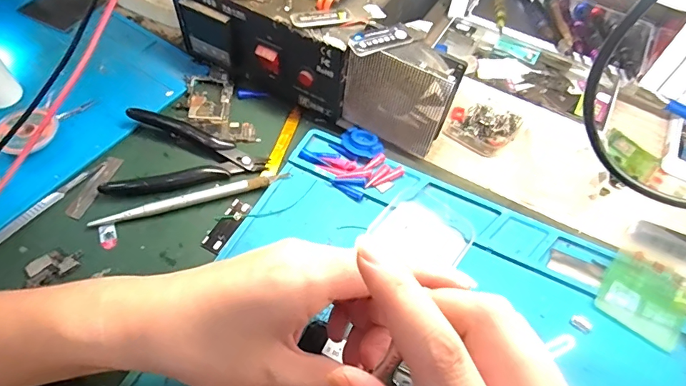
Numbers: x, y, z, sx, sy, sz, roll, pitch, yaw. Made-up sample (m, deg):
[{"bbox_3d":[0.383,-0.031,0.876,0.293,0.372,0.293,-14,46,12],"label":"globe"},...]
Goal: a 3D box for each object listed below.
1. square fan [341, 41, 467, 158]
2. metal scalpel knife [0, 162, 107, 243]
[{"bbox_3d":[0.044,-0.077,0.337,0.081,0.084,0.030,28,59,14],"label":"square fan"},{"bbox_3d":[-0.231,0.020,0.308,0.008,0.006,0.133,31,60,16],"label":"metal scalpel knife"}]

